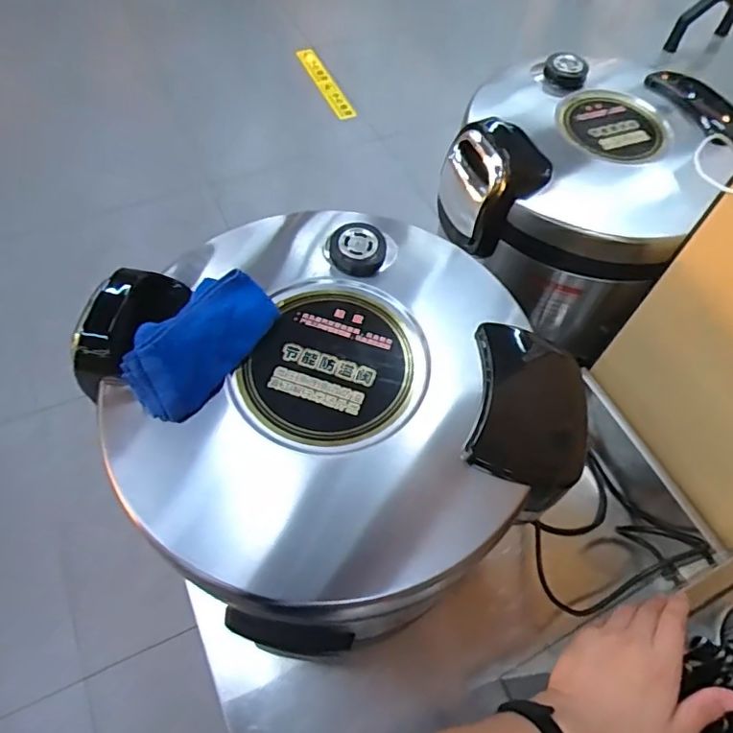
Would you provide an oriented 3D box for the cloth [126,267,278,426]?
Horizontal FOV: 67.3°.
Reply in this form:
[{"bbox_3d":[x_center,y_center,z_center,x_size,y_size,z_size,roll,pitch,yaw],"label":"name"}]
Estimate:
[{"bbox_3d":[-0.150,-0.026,0.507,0.068,0.056,0.152,27,61,13],"label":"cloth"}]

